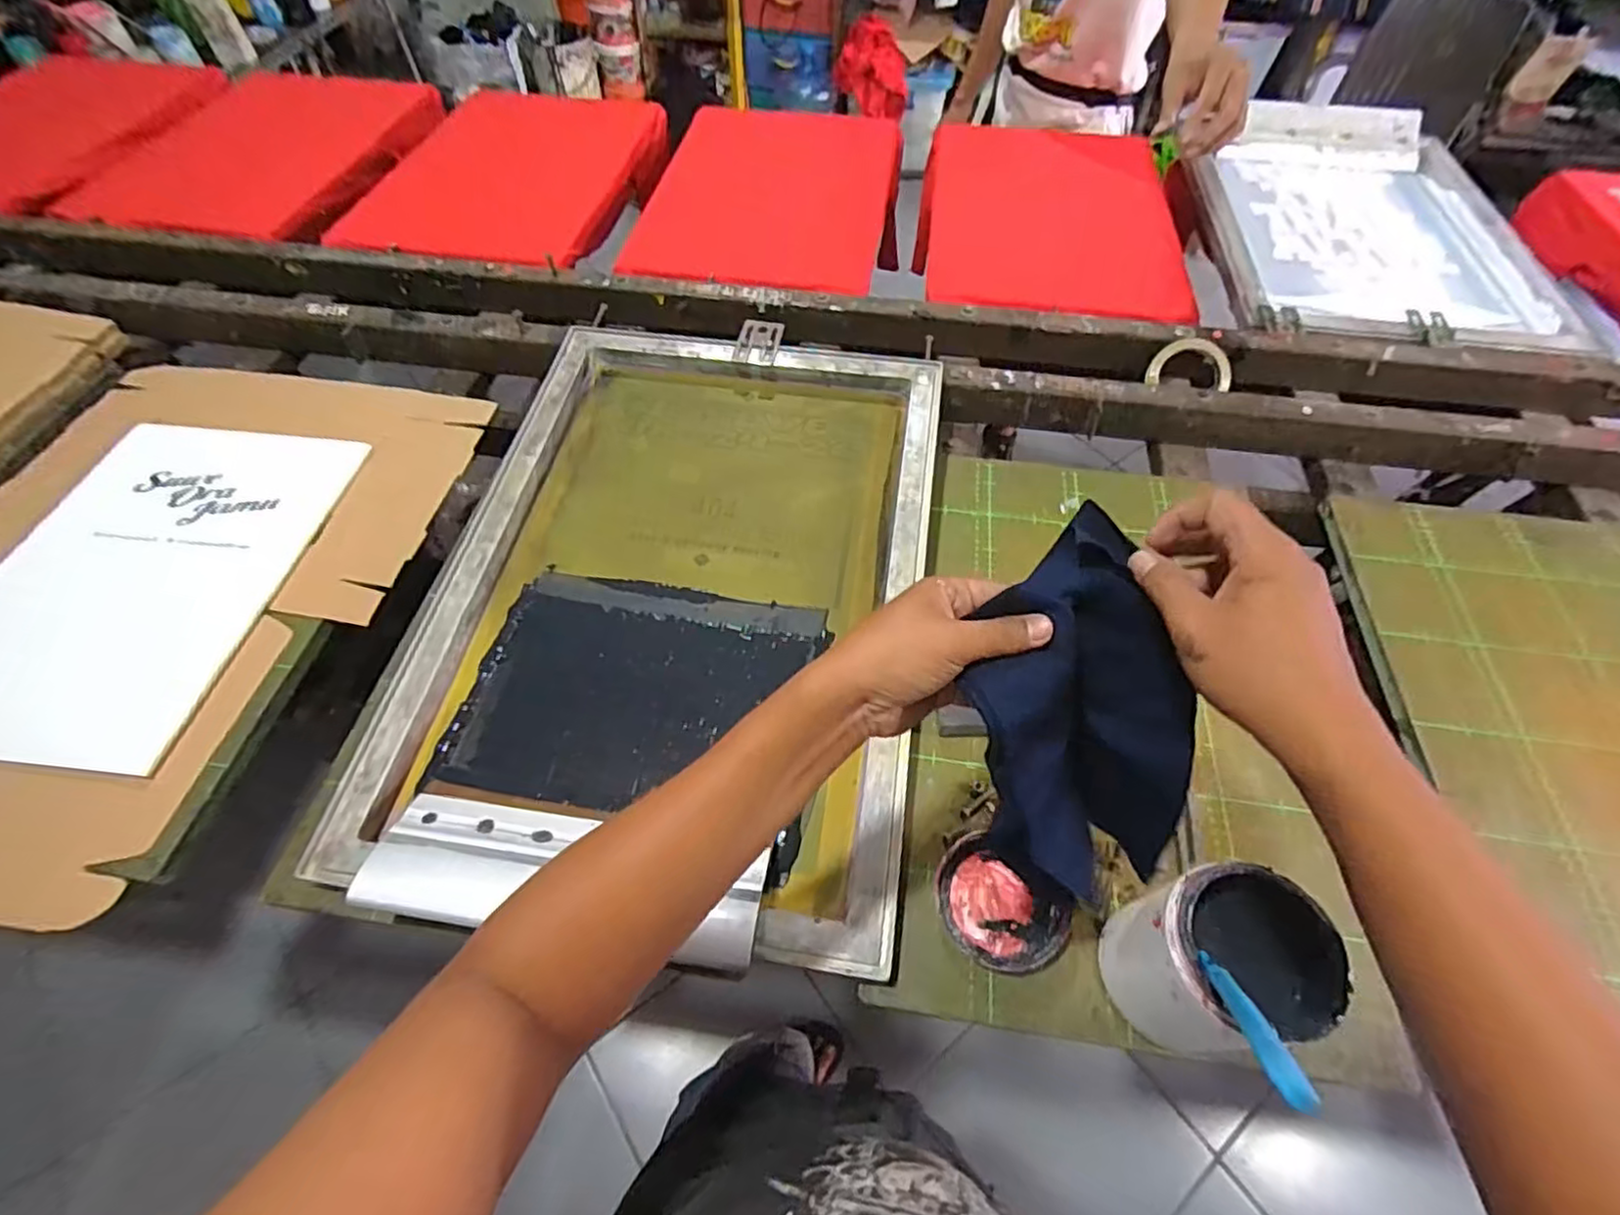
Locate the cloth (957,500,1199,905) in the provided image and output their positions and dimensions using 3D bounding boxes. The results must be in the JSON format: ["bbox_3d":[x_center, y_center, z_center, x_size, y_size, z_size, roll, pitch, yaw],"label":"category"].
[{"bbox_3d":[0.168,0.082,0.402,0.163,0.249,0.065,-36,36,-24],"label":"cloth"}]

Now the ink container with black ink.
[{"bbox_3d":[0.271,0.243,0.472,0.097,0.142,0.096,0,56,-1],"label":"ink container with black ink"}]

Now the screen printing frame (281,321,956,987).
[{"bbox_3d":[-0.131,-0.029,0.696,0.492,0.055,0.669,9,56,5],"label":"screen printing frame"}]

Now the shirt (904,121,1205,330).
[{"bbox_3d":[0.394,-0.633,1.135,0.387,0.037,0.621,6,57,3],"label":"shirt"}]

